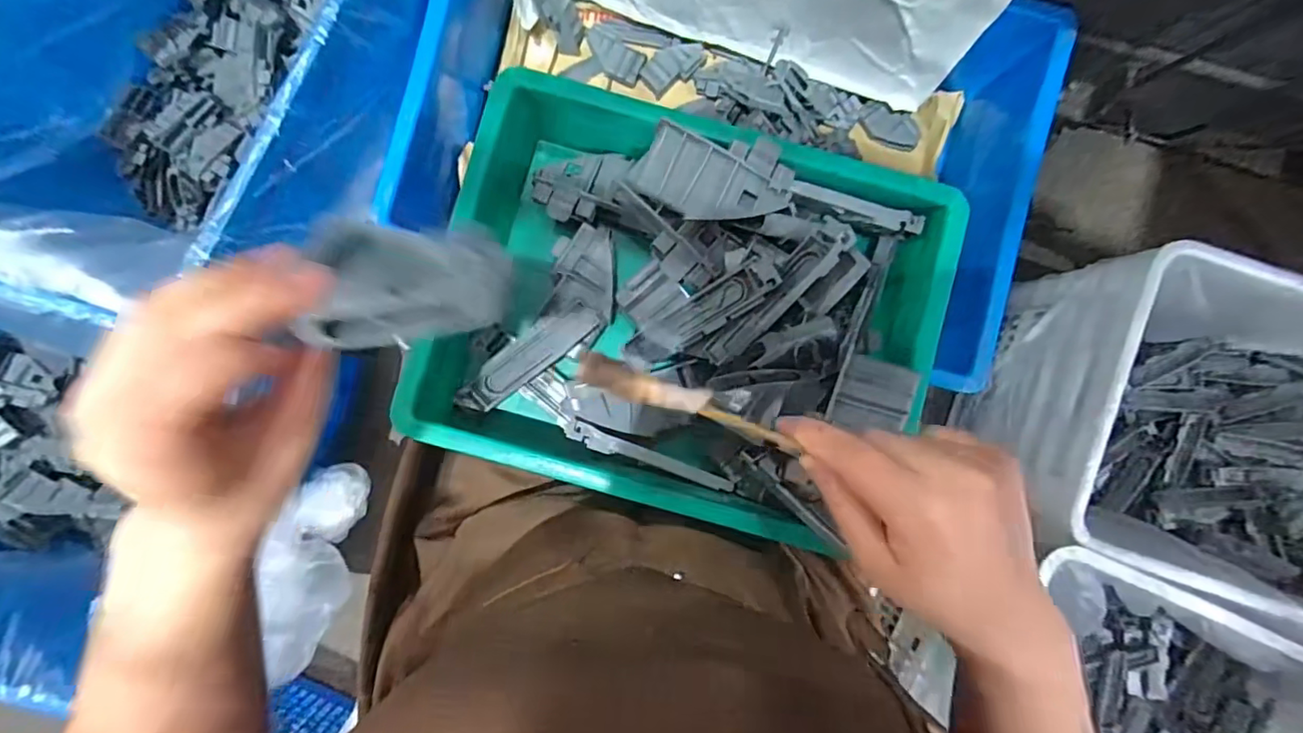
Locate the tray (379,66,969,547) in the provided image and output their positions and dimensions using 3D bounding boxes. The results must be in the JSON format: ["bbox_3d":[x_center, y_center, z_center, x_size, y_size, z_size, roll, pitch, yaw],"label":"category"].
[{"bbox_3d":[0.021,-0.033,0.410,0.329,0.099,0.245,16,90,-1],"label":"tray"}]

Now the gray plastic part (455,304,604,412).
[{"bbox_3d":[-0.093,-0.007,0.434,0.118,0.017,0.031,-37,91,-1],"label":"gray plastic part"}]

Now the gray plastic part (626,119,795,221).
[{"bbox_3d":[0.042,-0.128,0.383,0.105,0.018,0.055,7,107,-6],"label":"gray plastic part"}]

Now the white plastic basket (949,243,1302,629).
[{"bbox_3d":[0.740,0.096,0.715,0.547,0.257,0.381,15,90,-1],"label":"white plastic basket"}]

